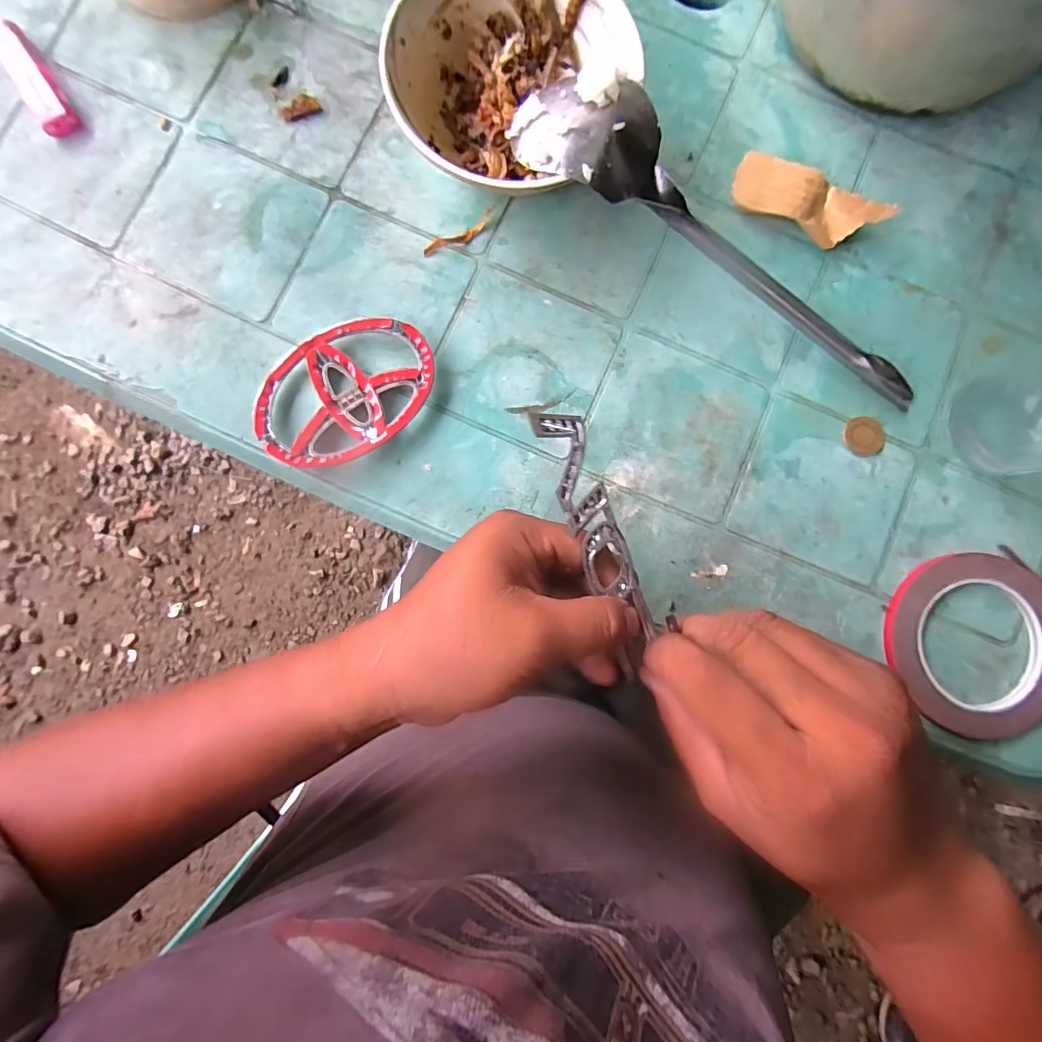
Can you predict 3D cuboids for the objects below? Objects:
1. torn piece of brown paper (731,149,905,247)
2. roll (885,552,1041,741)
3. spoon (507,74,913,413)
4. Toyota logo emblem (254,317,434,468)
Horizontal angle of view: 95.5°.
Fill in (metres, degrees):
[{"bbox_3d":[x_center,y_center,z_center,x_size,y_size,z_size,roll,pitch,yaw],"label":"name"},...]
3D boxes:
[{"bbox_3d":[0.194,-0.214,0.319,0.101,0.014,0.043,27,85,1],"label":"torn piece of brown paper"},{"bbox_3d":[0.291,0.078,0.299,0.117,0.009,0.111,0,85,-2],"label":"roll"},{"bbox_3d":[0.132,-0.170,0.298,0.298,0.035,0.063,31,85,-12],"label":"spoon"},{"bbox_3d":[-0.110,-0.082,0.300,0.115,0.013,0.078,-28,87,-4],"label":"Toyota logo emblem"}]

